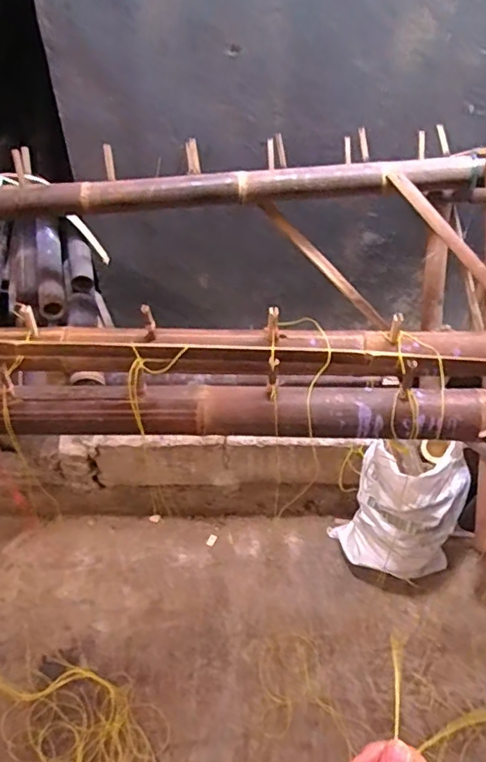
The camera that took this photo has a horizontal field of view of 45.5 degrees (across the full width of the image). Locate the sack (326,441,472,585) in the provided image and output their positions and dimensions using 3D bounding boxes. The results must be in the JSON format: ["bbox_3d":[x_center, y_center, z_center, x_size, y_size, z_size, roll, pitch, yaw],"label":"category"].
[{"bbox_3d":[0.398,0.357,1.481,0.301,0.439,0.181,8,48,7],"label":"sack"}]

